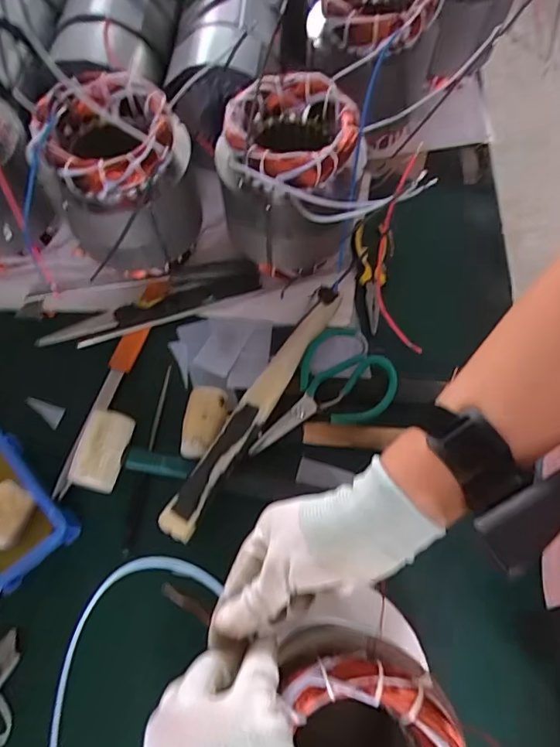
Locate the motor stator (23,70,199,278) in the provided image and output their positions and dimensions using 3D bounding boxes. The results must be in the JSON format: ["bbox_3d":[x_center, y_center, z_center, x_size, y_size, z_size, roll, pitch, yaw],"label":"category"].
[{"bbox_3d":[-0.167,-0.207,0.523,0.140,0.168,0.136,-3,70,-4],"label":"motor stator"}]

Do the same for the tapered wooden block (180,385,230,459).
[{"bbox_3d":[-0.082,0.055,0.512,0.044,0.042,0.082,8,69,0],"label":"tapered wooden block"}]

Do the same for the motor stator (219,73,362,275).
[{"bbox_3d":[0.008,-0.199,0.524,0.156,0.177,0.155,16,69,3],"label":"motor stator"}]

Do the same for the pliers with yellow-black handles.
[{"bbox_3d":[0.113,-0.112,0.569,0.048,0.030,0.124,2,82,-2],"label":"pliers with yellow-black handles"}]

